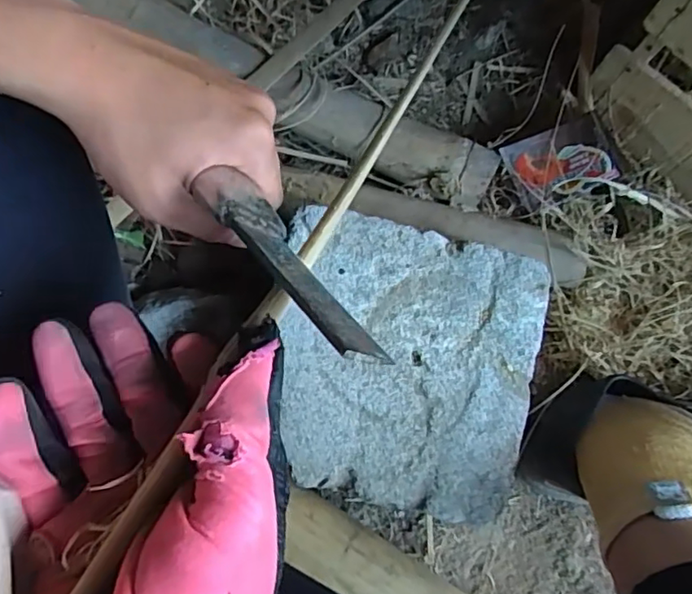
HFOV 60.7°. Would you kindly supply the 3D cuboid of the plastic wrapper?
[{"bbox_3d":[0.185,-0.114,0.504,0.078,0.025,0.066,-17,79,-5],"label":"plastic wrapper"}]

